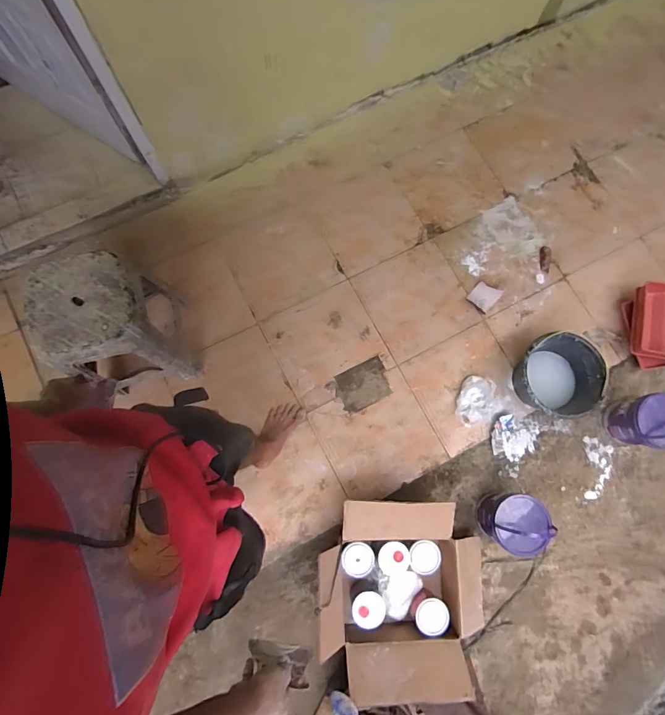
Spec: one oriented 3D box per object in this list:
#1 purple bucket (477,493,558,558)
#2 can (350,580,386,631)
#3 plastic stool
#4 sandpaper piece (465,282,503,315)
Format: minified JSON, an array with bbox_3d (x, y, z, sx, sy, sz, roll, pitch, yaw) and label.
[{"bbox_3d":[0.596,0.536,1.359,0.180,0.244,0.178,0,78,-1],"label":"purple bucket"},{"bbox_3d":[0.109,0.774,1.279,0.099,0.113,0.098,0,78,-1],"label":"can"},{"bbox_3d":[-0.663,-0.099,1.290,0.298,0.420,0.281,-8,78,-3],"label":"plastic stool"},{"bbox_3d":[0.604,-0.243,1.630,0.096,0.021,0.115,39,80,7],"label":"sandpaper piece"}]

